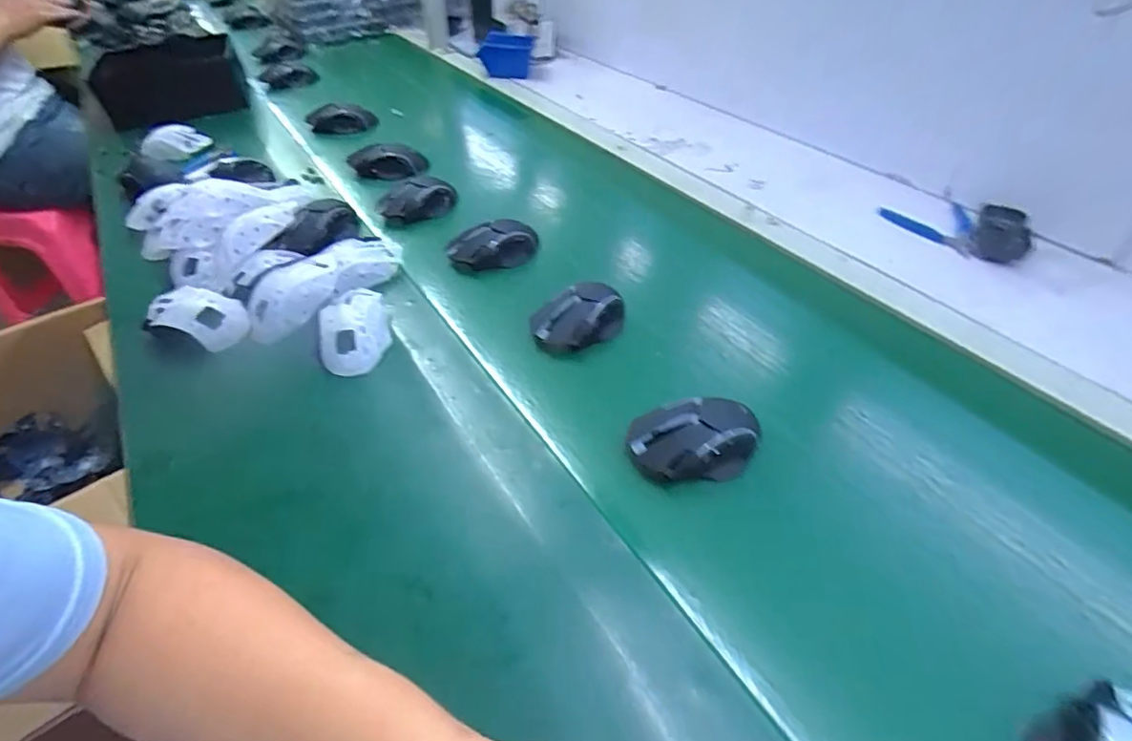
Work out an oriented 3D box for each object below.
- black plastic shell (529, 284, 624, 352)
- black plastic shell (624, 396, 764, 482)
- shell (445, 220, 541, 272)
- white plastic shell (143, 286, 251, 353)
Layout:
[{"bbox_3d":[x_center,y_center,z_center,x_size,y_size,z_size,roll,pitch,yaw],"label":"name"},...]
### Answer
[{"bbox_3d":[0.015,-0.053,0.552,0.095,0.033,0.062,-27,51,-24],"label":"black plastic shell"},{"bbox_3d":[0.105,0.054,0.445,0.105,0.030,0.059,-7,45,-6],"label":"black plastic shell"},{"bbox_3d":[-0.086,-0.149,0.646,0.105,0.038,0.052,-8,45,-8],"label":"shell"},{"bbox_3d":[-0.373,-0.053,0.553,0.106,0.039,0.059,14,47,14],"label":"white plastic shell"}]

